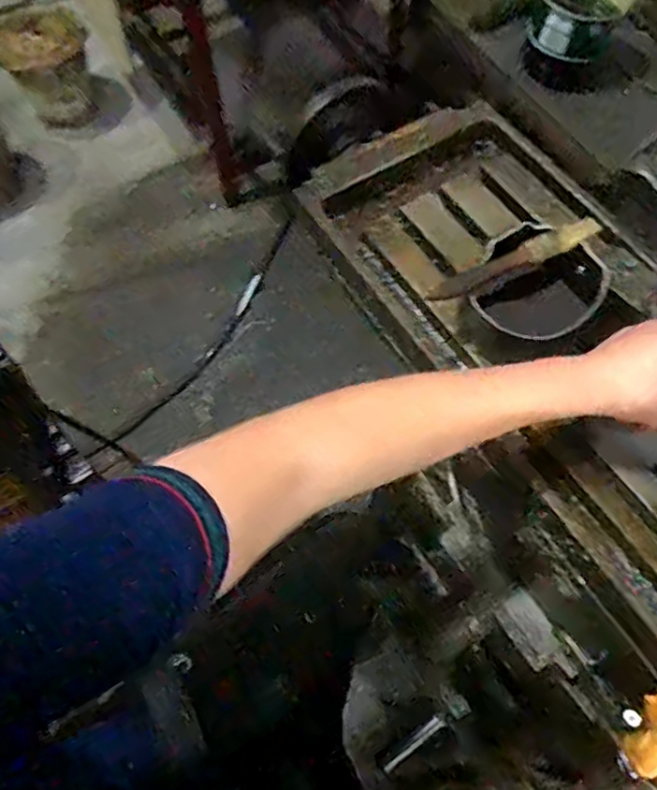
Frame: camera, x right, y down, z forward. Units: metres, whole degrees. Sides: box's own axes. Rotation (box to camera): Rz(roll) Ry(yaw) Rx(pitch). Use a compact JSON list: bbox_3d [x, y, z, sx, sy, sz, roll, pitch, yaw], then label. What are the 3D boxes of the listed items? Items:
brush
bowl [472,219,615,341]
[{"bbox_3d":[0.149,-0.106,0.492,0.151,0.014,0.020,-25,67,-11],"label":"brush"},{"bbox_3d":[0.167,-0.081,0.507,0.092,0.056,0.096,0,65,1],"label":"bowl"}]

